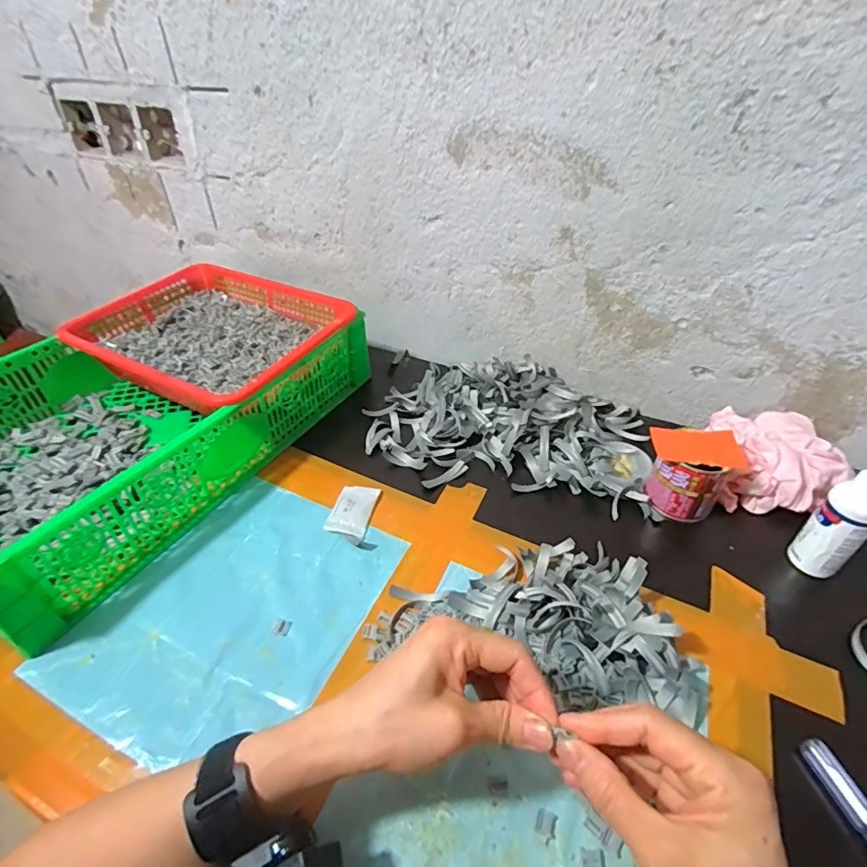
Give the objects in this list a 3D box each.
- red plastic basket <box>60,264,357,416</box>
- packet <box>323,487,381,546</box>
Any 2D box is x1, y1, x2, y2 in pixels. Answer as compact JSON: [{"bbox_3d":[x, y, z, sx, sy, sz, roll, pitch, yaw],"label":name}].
[{"bbox_3d":[-0.269,-0.119,0.620,0.298,0.069,0.236,20,44,23],"label":"red plastic basket"},{"bbox_3d":[-0.081,0.079,0.498,0.040,0.012,0.071,9,41,11],"label":"packet"}]

